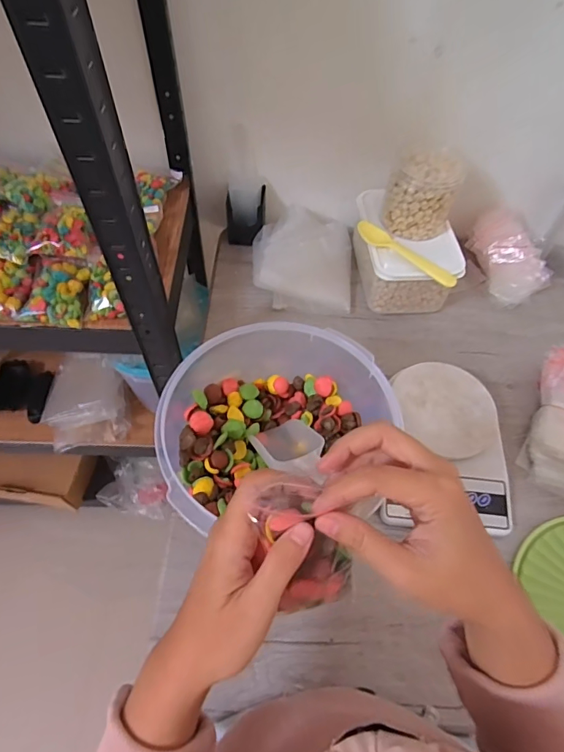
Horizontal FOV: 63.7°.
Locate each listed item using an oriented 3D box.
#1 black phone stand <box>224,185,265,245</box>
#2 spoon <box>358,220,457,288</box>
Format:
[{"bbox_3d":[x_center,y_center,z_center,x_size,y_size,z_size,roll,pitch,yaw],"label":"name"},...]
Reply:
[{"bbox_3d":[-0.059,-0.259,0.740,0.061,0.069,0.055,2,58,-2],"label":"black phone stand"},{"bbox_3d":[0.169,-0.168,0.623,0.158,0.011,0.025,38,64,19],"label":"spoon"}]

